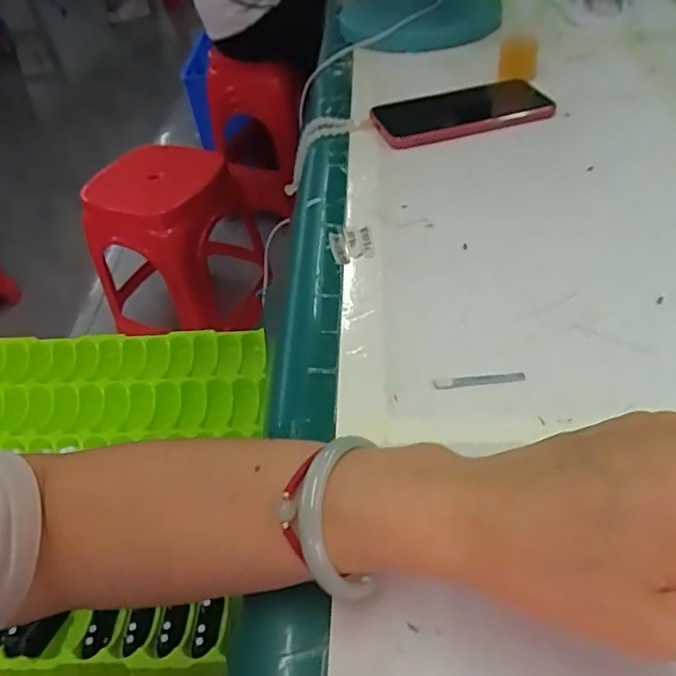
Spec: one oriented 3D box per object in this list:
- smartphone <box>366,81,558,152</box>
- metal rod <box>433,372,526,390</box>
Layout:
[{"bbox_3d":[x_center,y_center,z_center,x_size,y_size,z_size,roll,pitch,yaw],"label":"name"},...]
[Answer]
[{"bbox_3d":[0.115,-0.210,0.529,0.159,0.011,0.074,-15,46,-9],"label":"smartphone"},{"bbox_3d":[0.077,0.023,0.312,0.049,0.004,0.006,-6,45,0],"label":"metal rod"}]

